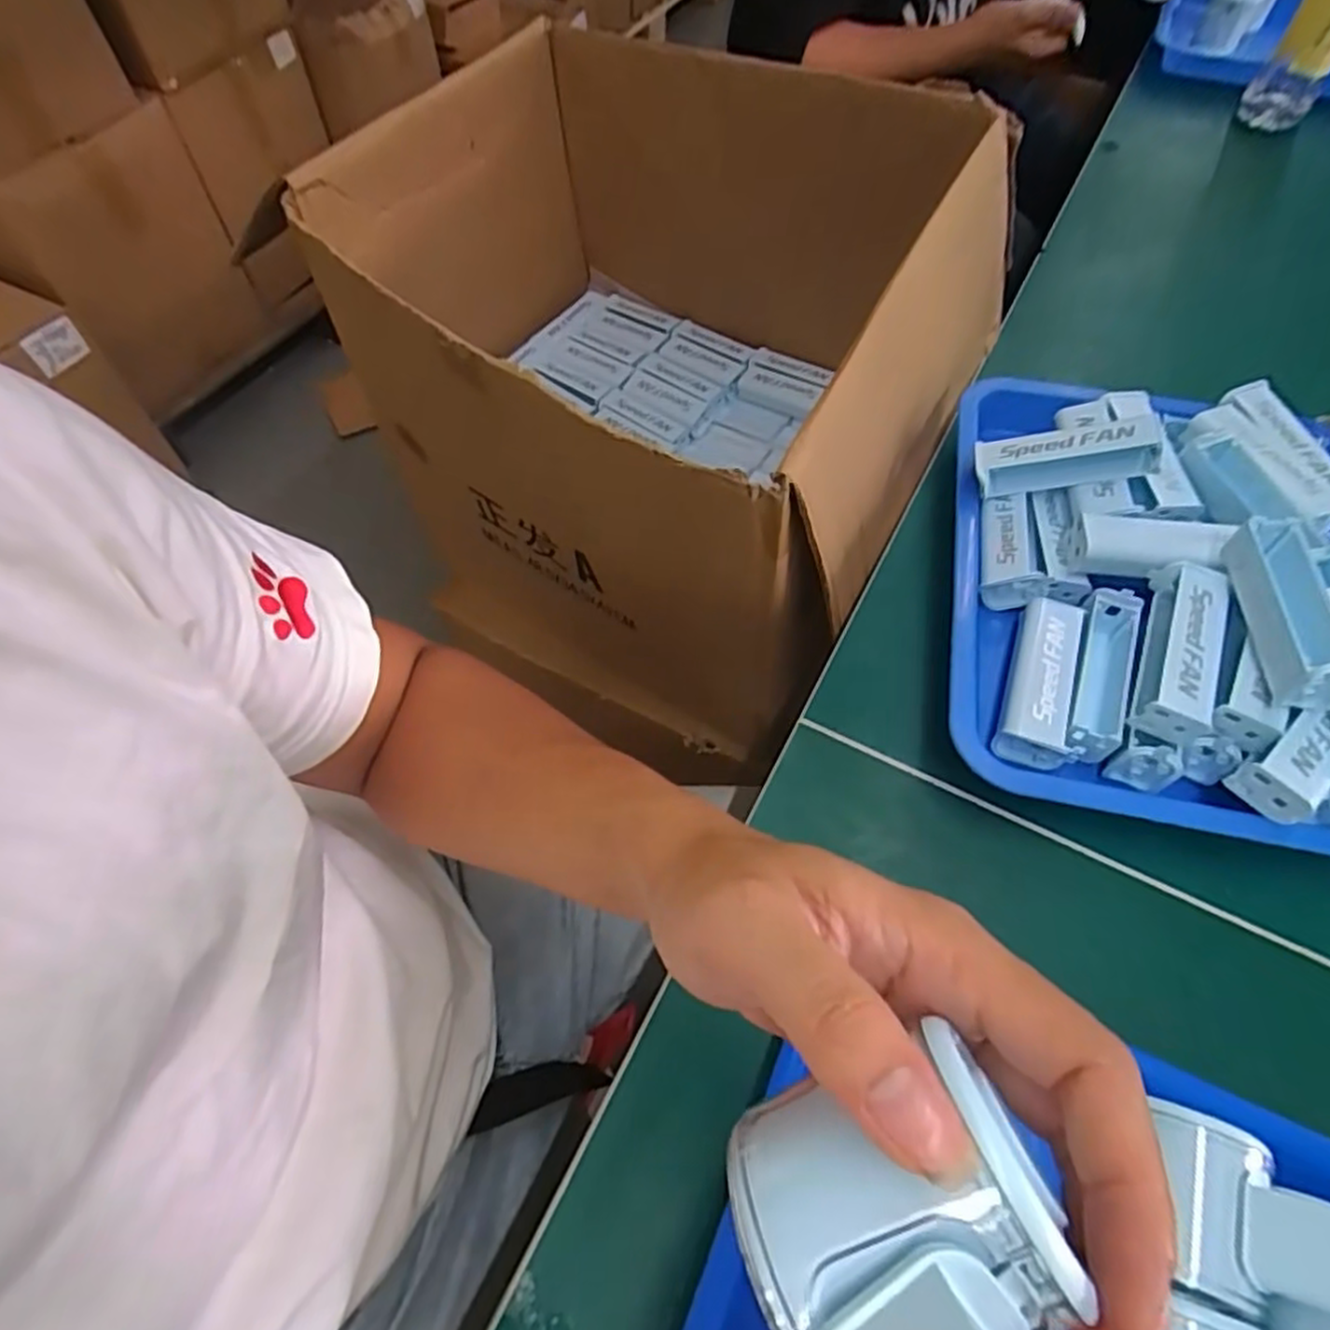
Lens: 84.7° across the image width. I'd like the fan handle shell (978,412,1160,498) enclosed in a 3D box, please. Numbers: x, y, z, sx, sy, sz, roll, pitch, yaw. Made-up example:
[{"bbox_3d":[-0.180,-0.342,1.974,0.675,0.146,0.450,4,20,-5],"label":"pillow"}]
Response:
[{"bbox_3d":[0.250,-0.130,0.457,0.100,0.029,0.025,-4,57,24],"label":"fan handle shell"}]

